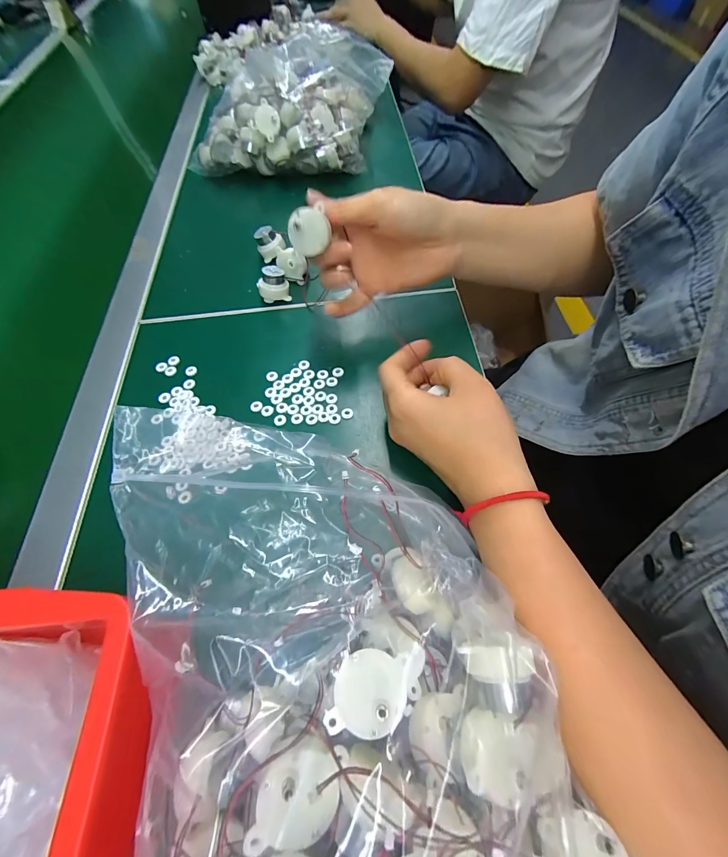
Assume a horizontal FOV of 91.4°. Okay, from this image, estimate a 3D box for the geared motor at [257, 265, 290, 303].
[{"bbox_3d":[-0.097,-0.152,0.382,0.031,0.034,0.026,-20,62,-7],"label":"geared motor"}]

